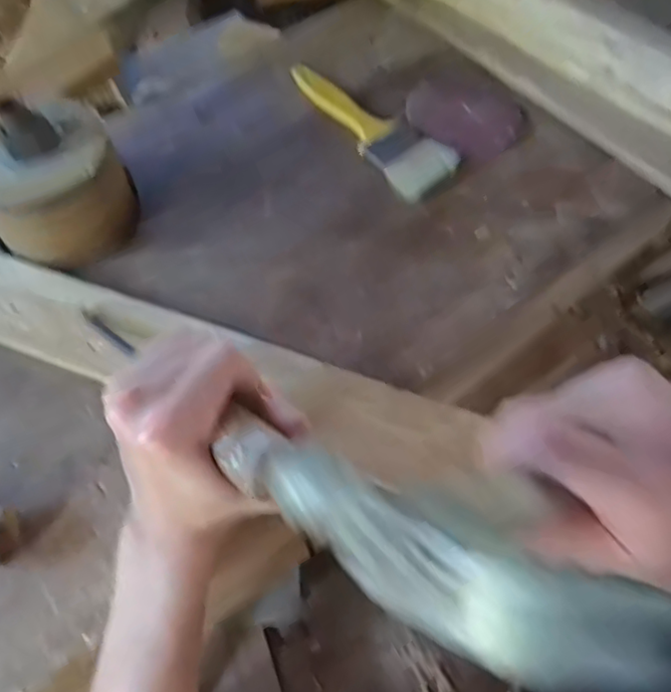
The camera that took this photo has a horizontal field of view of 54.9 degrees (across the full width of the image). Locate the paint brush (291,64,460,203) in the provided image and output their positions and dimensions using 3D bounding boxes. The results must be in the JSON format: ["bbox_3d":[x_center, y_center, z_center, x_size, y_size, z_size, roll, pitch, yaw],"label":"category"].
[{"bbox_3d":[0.028,-0.191,0.536,0.051,0.016,0.179,-29,64,-17],"label":"paint brush"}]

